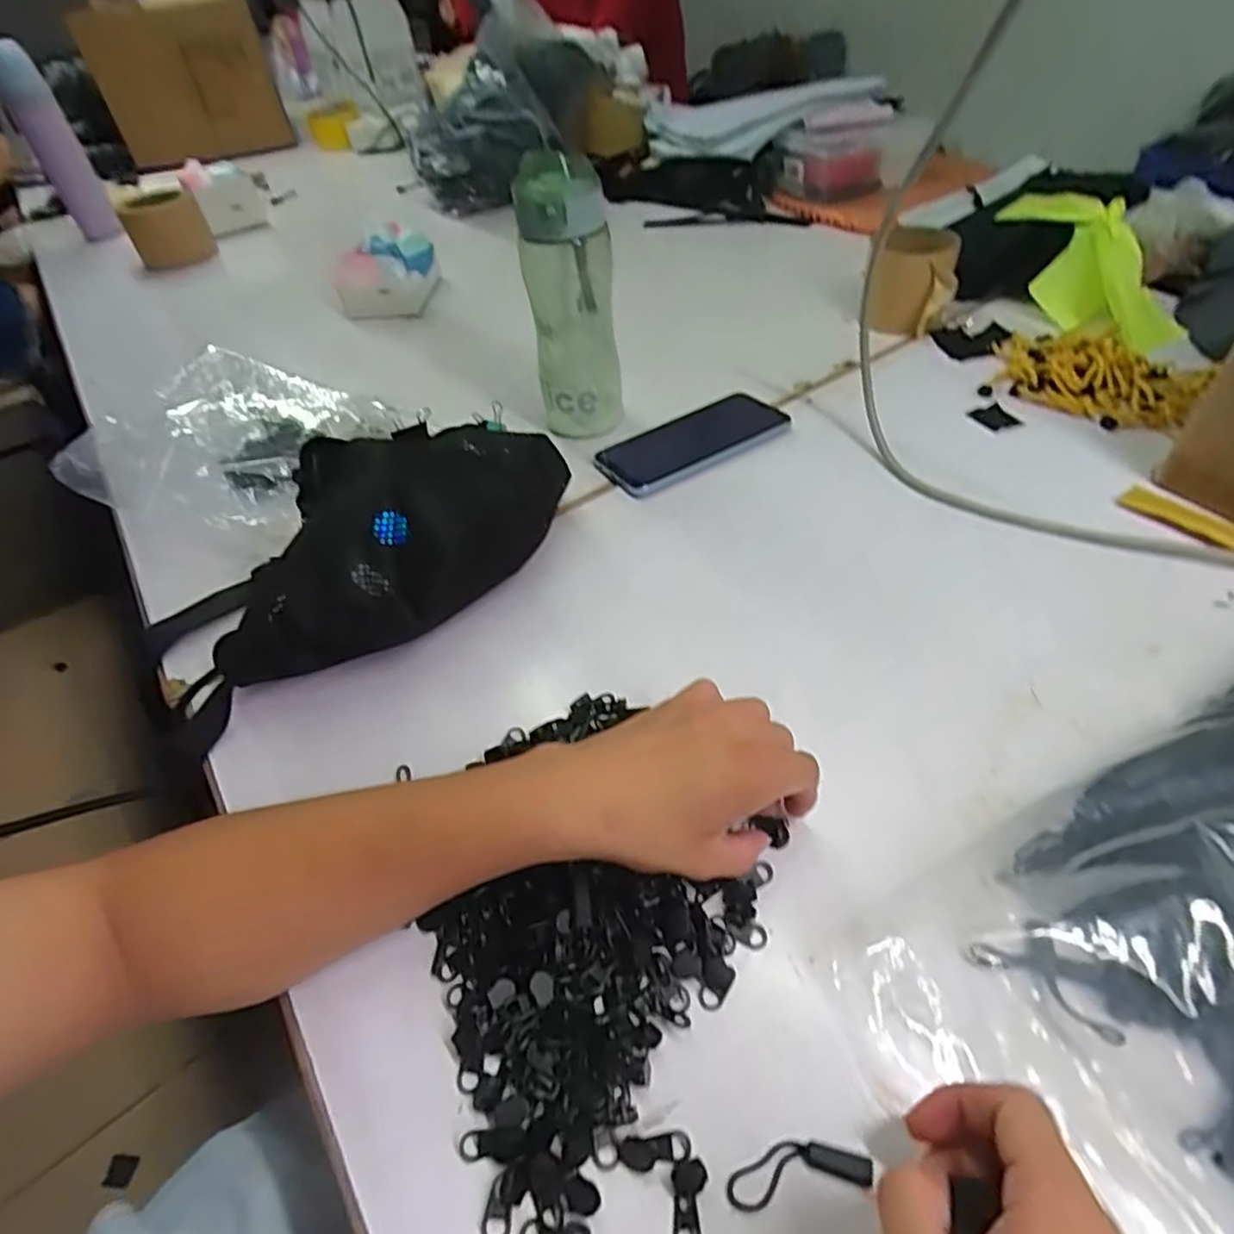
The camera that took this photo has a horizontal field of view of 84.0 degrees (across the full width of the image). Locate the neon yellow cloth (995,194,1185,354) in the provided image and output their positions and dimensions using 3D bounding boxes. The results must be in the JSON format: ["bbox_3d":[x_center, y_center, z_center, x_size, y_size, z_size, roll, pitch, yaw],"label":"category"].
[{"bbox_3d":[0.484,-0.366,0.714,0.118,0.051,0.299,4,48,9],"label":"neon yellow cloth"}]

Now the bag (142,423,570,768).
[{"bbox_3d":[-0.167,-0.048,0.454,0.295,0.101,0.143,-26,51,-18],"label":"bag"}]

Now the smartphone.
[{"bbox_3d":[0.067,-0.153,0.588,0.166,0.009,0.082,-25,51,-17],"label":"smartphone"}]

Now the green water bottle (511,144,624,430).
[{"bbox_3d":[-0.037,-0.251,0.559,0.071,0.202,0.061,-5,48,1],"label":"green water bottle"}]

